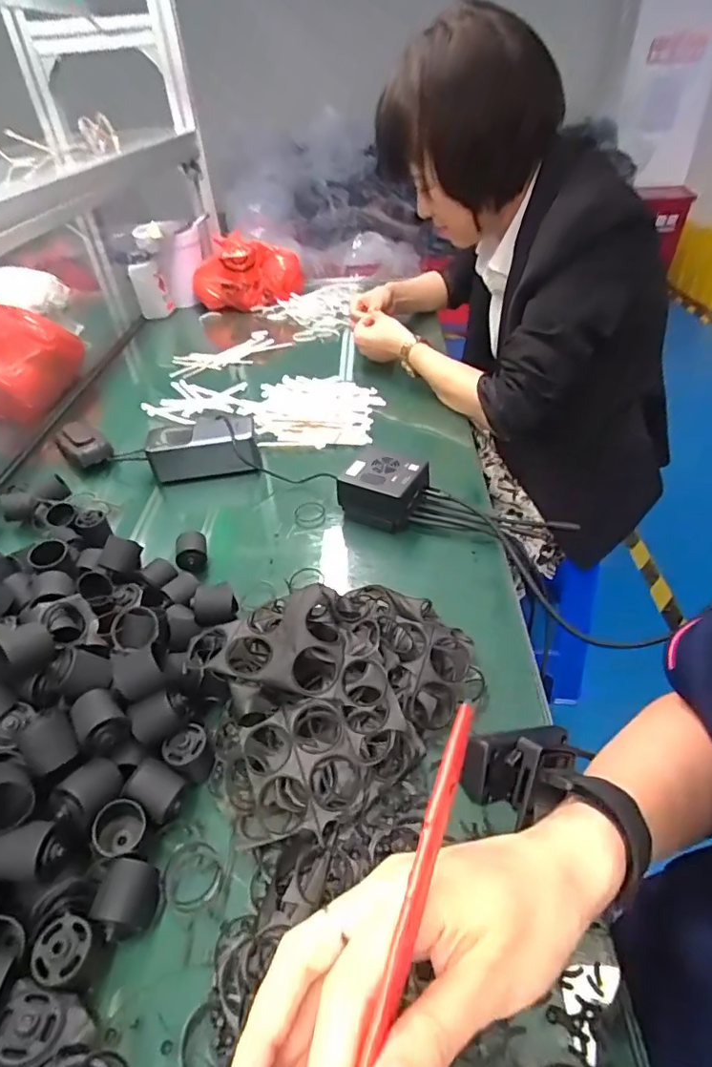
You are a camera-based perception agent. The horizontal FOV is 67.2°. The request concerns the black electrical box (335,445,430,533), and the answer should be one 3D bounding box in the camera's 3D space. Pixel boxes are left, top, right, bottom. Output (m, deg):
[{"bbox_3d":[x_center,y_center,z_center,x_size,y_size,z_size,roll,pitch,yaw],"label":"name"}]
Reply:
[{"bbox_3d":[0.029,-0.046,0.575,0.083,0.058,0.068,15,44,21],"label":"black electrical box"}]

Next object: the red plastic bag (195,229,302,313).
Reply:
[{"bbox_3d":[-0.224,-0.529,1.102,0.219,0.143,0.118,-10,41,-7],"label":"red plastic bag"}]

